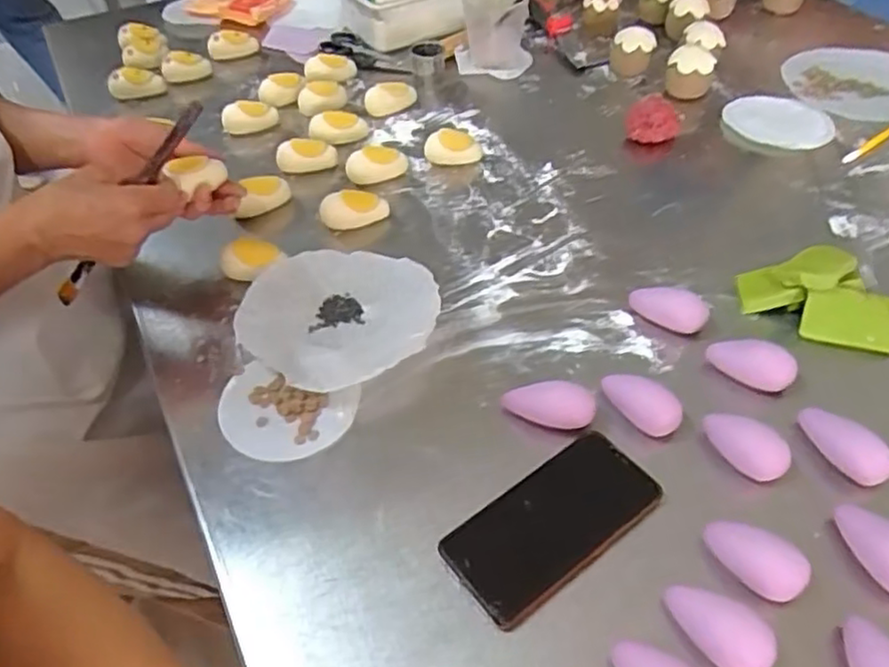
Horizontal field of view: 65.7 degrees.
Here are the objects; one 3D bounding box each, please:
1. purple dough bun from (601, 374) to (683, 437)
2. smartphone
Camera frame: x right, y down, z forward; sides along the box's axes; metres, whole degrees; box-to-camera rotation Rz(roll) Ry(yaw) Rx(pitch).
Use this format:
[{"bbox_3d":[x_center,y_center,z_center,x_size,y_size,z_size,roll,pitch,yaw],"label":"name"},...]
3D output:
[{"bbox_3d":[0.155,0.056,0.550,0.033,0.031,0.065,-37,56,-28],"label":"purple dough bun"},{"bbox_3d":[0.078,0.134,0.489,0.155,0.010,0.073,-29,53,-23],"label":"smartphone"}]

